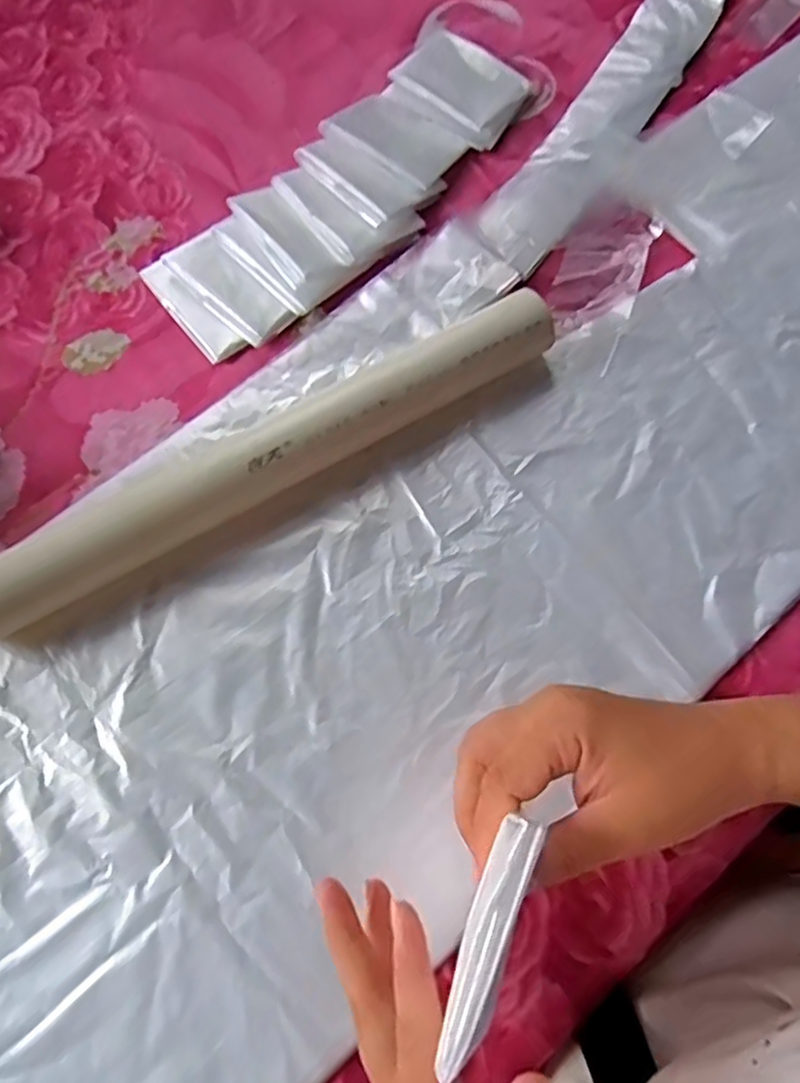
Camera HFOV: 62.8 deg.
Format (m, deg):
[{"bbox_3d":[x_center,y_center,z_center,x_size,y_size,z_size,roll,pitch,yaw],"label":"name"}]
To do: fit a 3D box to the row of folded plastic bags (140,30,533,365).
[{"bbox_3d":[-0.032,-0.239,0.443,0.295,0.020,0.098,-43,78,-11],"label":"row of folded plastic bags"}]

